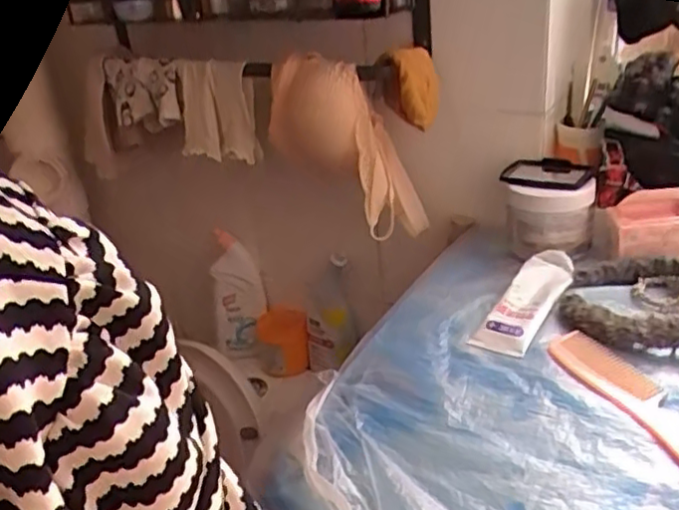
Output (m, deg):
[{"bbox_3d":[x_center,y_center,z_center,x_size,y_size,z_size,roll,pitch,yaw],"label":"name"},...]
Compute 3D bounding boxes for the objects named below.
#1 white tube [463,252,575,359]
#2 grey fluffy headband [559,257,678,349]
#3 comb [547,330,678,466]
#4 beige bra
[{"bbox_3d":[0.198,0.047,0.702,0.053,0.025,0.164,16,46,37],"label":"white tube"},{"bbox_3d":[0.309,0.043,0.669,0.155,0.040,0.136,7,29,24],"label":"grey fluffy headband"},{"bbox_3d":[0.250,0.117,0.580,0.051,0.012,0.175,-15,28,-18],"label":"comb"},{"bbox_3d":[0.006,-0.152,0.901,0.205,0.225,0.083,20,36,41],"label":"beige bra"}]

